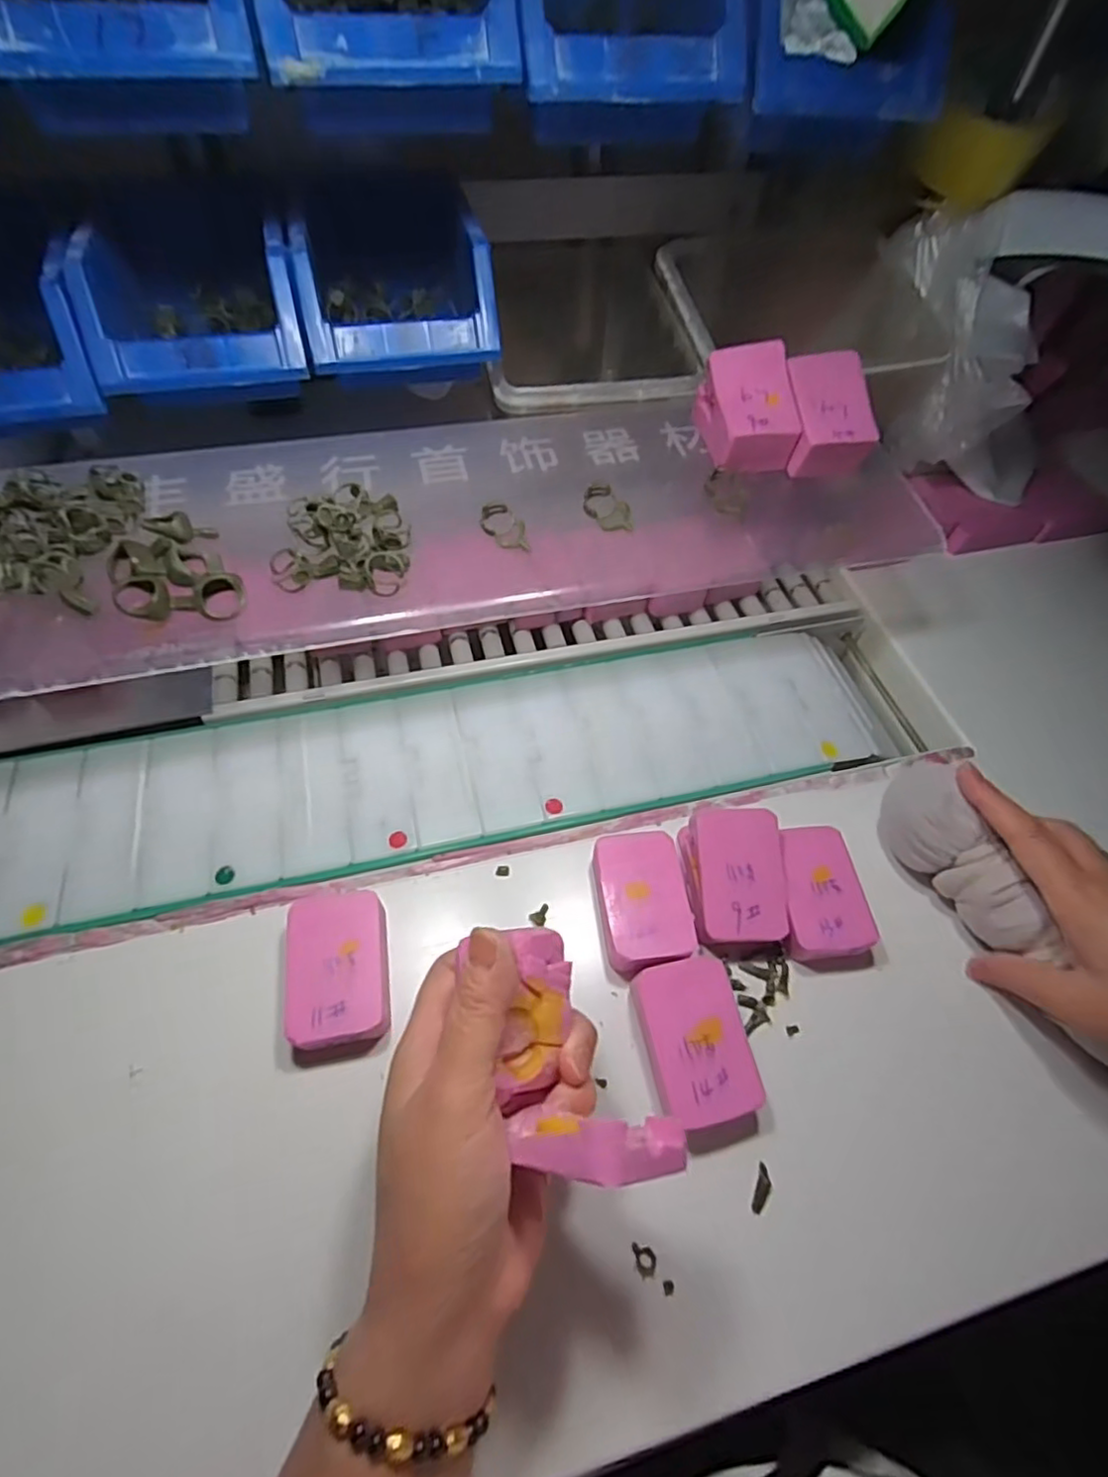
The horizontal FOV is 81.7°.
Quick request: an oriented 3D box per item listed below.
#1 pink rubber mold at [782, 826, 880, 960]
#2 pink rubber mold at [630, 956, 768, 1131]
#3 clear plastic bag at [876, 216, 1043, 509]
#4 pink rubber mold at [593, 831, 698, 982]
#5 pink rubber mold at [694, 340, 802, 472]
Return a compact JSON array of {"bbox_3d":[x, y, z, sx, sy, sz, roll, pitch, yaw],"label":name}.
[{"bbox_3d":[0.149,0.088,0.365,0.047,0.026,0.073,-3,57,-6],"label":"pink rubber mold"},{"bbox_3d":[0.069,0.150,0.318,0.048,0.028,0.070,-10,58,-10],"label":"pink rubber mold"},{"bbox_3d":[0.338,-0.301,0.534,0.196,0.160,0.111,27,59,13],"label":"clear plastic bag"},{"bbox_3d":[0.048,0.091,0.359,0.048,0.023,0.074,-5,57,-7],"label":"pink rubber mold"},{"bbox_3d":[0.129,-0.216,0.425,0.053,0.034,0.075,-10,78,-2],"label":"pink rubber mold"}]

